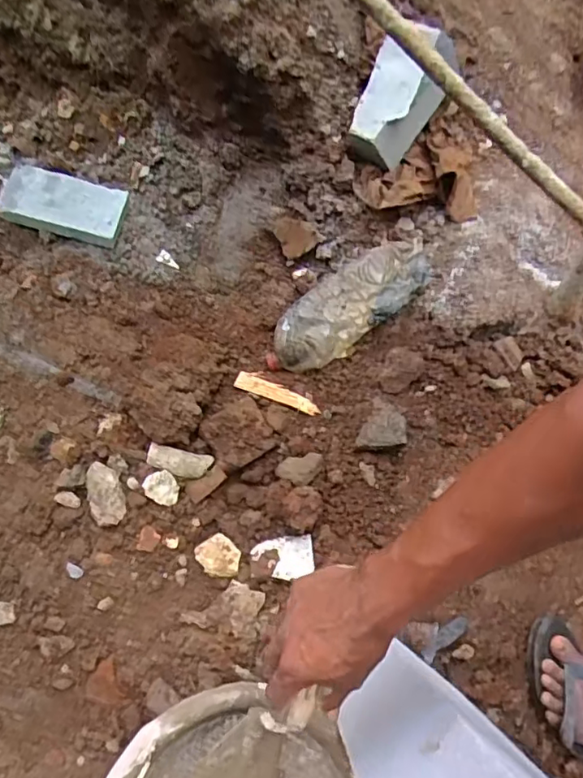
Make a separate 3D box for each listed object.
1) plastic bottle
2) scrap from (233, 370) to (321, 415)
[{"bbox_3d":[0.094,-0.135,0.953,0.309,0.068,0.118,-36,69,-15],"label":"plastic bottle"},{"bbox_3d":[-0.023,0.007,0.926,0.142,0.013,0.029,21,65,10],"label":"scrap"}]

